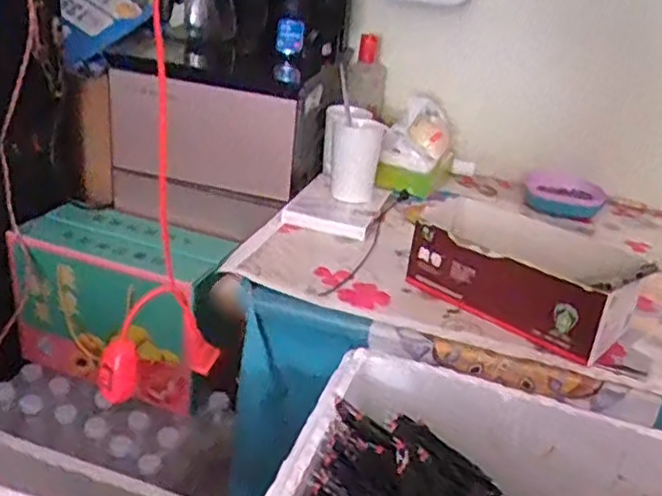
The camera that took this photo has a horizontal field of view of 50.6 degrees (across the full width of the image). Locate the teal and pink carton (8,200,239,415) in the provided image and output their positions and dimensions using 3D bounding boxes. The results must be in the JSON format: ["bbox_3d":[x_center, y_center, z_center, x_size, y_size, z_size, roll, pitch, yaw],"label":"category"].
[{"bbox_3d":[-0.343,0.100,1.162,0.302,0.272,0.167,17,28,18],"label":"teal and pink carton"}]

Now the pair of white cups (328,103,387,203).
[{"bbox_3d":[0.033,-0.150,1.115,0.093,0.119,0.120,8,27,1],"label":"pair of white cups"}]

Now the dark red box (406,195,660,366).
[{"bbox_3d":[0.242,0.025,0.875,0.262,0.105,0.172,22,30,27],"label":"dark red box"}]

